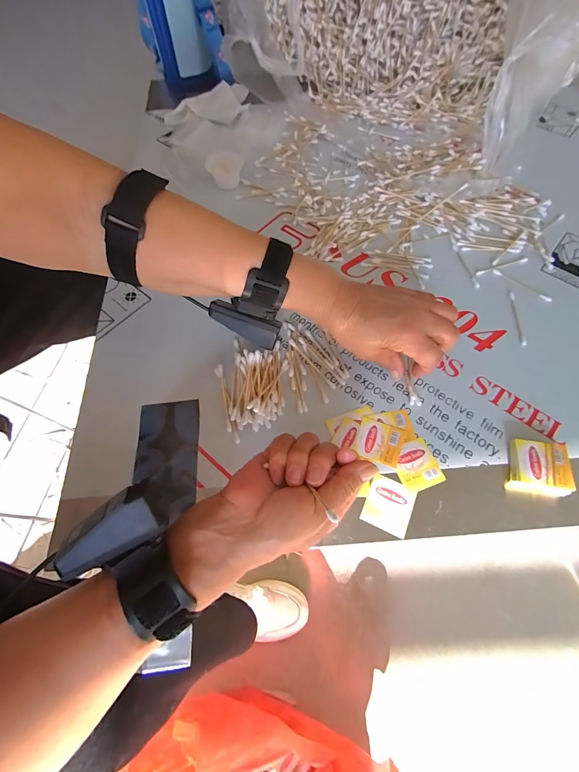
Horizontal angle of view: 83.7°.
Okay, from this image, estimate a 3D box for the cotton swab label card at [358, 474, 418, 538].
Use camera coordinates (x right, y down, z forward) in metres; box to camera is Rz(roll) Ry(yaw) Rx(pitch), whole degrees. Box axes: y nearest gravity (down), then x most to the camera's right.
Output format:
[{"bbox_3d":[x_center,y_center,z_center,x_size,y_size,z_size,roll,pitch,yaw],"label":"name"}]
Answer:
[{"bbox_3d":[0.089,0.106,0.289,0.040,0.004,0.043,22,68,10],"label":"cotton swab label card"}]

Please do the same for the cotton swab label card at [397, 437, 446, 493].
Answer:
[{"bbox_3d":[0.119,0.074,0.302,0.038,0.004,0.043,-18,67,-7],"label":"cotton swab label card"}]

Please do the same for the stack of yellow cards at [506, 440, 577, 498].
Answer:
[{"bbox_3d":[0.225,0.074,0.293,0.046,0.018,0.044,10,66,5],"label":"stack of yellow cards"}]

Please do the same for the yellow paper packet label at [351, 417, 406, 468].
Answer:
[{"bbox_3d":[0.086,0.053,0.313,0.043,0.004,0.039,21,68,9],"label":"yellow paper packet label"}]

